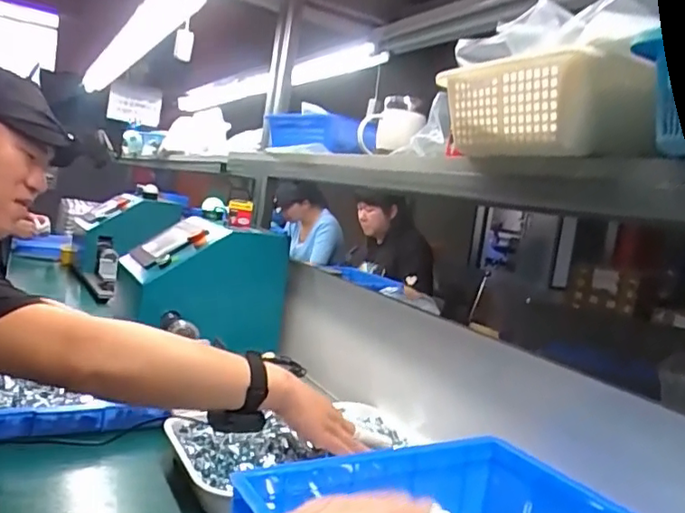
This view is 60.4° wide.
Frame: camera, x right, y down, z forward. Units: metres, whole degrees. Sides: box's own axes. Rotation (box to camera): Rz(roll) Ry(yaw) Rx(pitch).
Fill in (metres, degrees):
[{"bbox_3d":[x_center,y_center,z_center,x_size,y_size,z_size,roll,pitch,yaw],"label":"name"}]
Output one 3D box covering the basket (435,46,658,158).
[{"bbox_3d":[0.196,-0.150,0.610,0.112,0.088,0.236,5,6,-26],"label":"basket"}]

